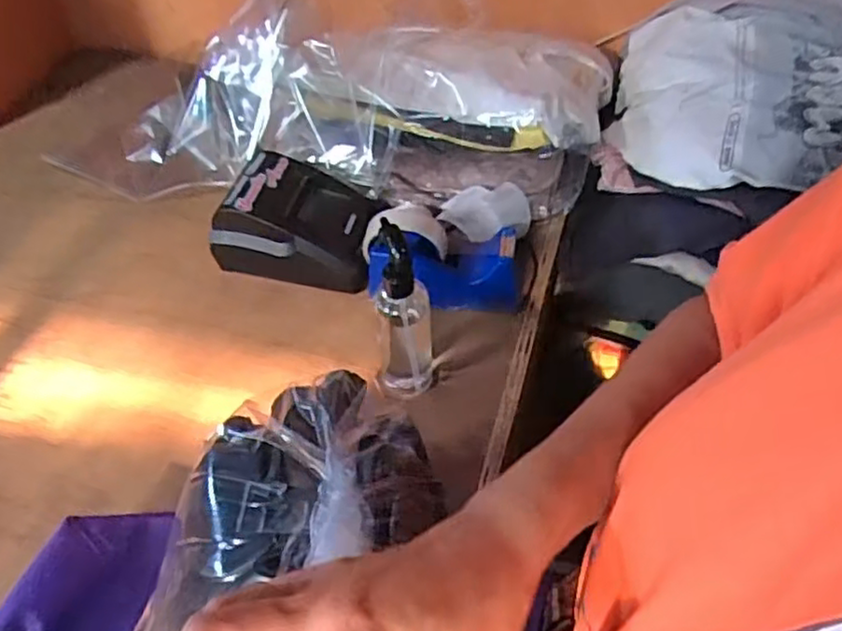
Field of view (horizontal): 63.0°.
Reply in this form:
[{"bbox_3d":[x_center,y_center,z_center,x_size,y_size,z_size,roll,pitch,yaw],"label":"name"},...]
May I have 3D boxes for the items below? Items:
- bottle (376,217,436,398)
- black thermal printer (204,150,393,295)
[{"bbox_3d":[-0.016,0.002,0.621,0.056,0.194,0.047,-4,52,-1],"label":"bottle"},{"bbox_3d":[-0.135,-0.107,0.782,0.175,0.091,0.122,9,53,9],"label":"black thermal printer"}]

